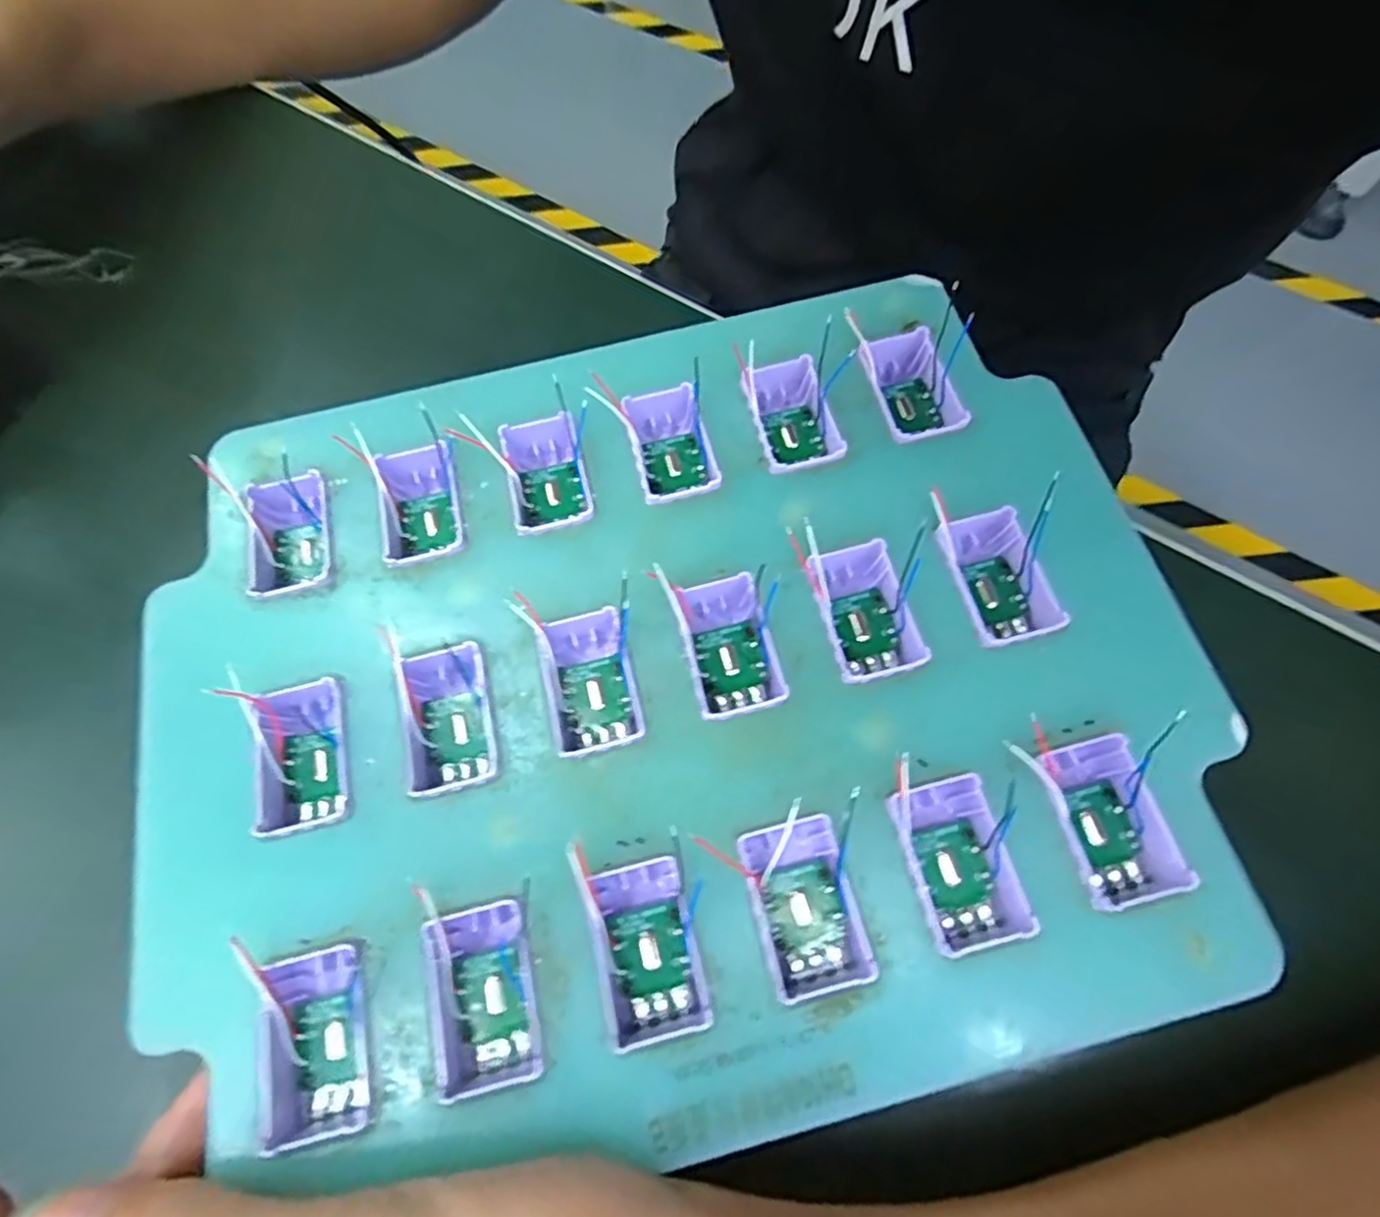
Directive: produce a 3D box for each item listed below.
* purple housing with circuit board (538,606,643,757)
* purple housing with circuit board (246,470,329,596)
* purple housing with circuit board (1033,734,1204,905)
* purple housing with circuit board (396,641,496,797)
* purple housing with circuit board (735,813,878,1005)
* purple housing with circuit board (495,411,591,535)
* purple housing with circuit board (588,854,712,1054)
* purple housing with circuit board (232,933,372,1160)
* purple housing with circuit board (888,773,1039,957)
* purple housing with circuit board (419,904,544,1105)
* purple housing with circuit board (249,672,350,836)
[{"bbox_3d":[-0.023,0.017,0.152,0.018,0.013,0.032,-14,70,-4],"label":"purple housing with circuit board"},{"bbox_3d":[-0.099,-0.017,0.167,0.020,0.011,0.032,-16,70,-4],"label":"purple housing with circuit board"},{"bbox_3d":[0.084,0.044,0.137,0.020,0.019,0.031,-16,70,-4],"label":"purple housing with circuit board"},{"bbox_3d":[-0.053,0.025,0.149,0.018,0.012,0.031,-13,70,-3],"label":"purple housing with circuit board"},{"bbox_3d":[0.023,0.060,0.133,0.018,0.012,0.032,-16,70,-4],"label":"purple housing with circuit board"},{"bbox_3d":[-0.037,-0.034,0.172,0.018,0.013,0.035,-15,70,-4],"label":"purple housing with circuit board"},{"bbox_3d":[-0.008,0.067,0.132,0.018,0.011,0.031,-14,70,-4],"label":"purple housing with circuit board"},{"bbox_3d":[-0.071,0.081,0.127,0.020,0.014,0.034,-13,70,-3],"label":"purple housing with circuit board"},{"bbox_3d":[0.053,0.052,0.136,0.019,0.014,0.031,-13,70,-3],"label":"purple housing with circuit board"},{"bbox_3d":[-0.040,0.075,0.130,0.018,0.010,0.032,-13,70,-3],"label":"purple housing with circuit board"},{"bbox_3d":[-0.085,0.033,0.147,0.018,0.011,0.032,-11,70,-3],"label":"purple housing with circuit board"}]

